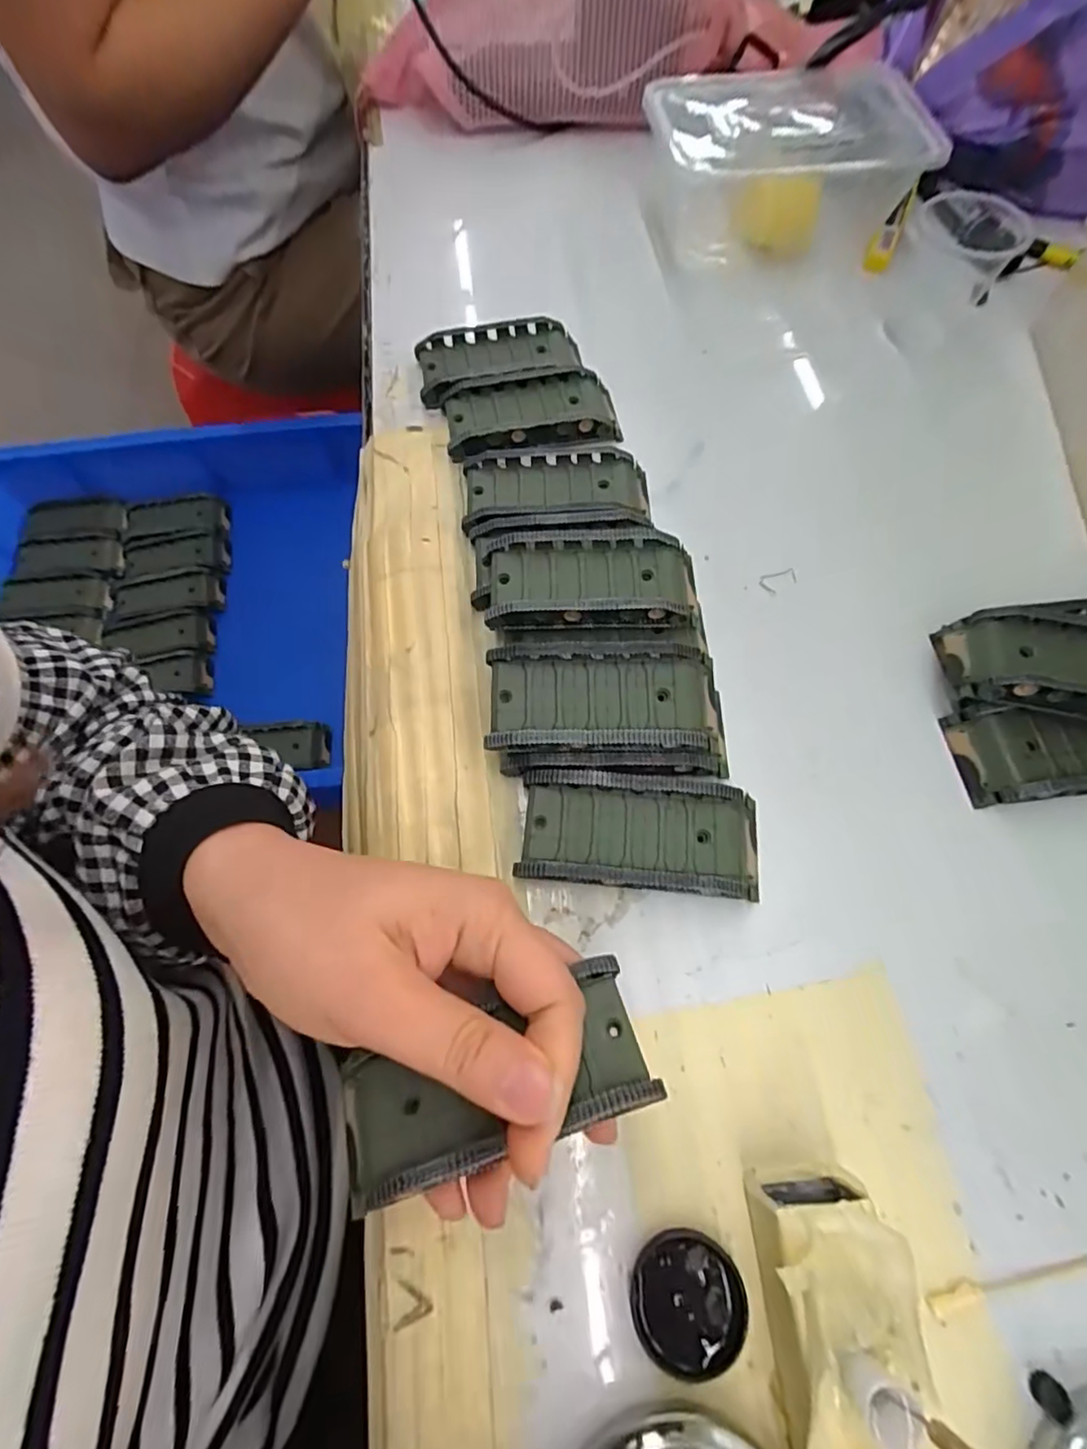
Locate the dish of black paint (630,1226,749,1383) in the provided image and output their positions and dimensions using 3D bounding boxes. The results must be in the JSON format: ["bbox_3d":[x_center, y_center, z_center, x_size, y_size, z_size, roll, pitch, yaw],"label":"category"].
[{"bbox_3d":[0.046,0.185,0.192,0.035,0.005,0.036,0,67,1],"label":"dish of black paint"}]

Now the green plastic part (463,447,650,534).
[{"bbox_3d":[0.007,-0.125,0.316,0.096,0.019,0.048,-2,67,0],"label":"green plastic part"}]

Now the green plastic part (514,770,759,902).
[{"bbox_3d":[0.040,0.045,0.245,0.096,0.019,0.044,4,67,3],"label":"green plastic part"}]

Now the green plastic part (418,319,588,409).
[{"bbox_3d":[-0.025,-0.216,0.357,0.098,0.019,0.047,-9,67,-3],"label":"green plastic part"}]

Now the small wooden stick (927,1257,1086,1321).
[{"bbox_3d":[0.154,0.181,0.194,0.059,0.004,0.007,-12,67,-4],"label":"small wooden stick"}]

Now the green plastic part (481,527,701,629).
[{"bbox_3d":[0.024,-0.066,0.282,0.095,0.027,0.046,0,67,1],"label":"green plastic part"}]

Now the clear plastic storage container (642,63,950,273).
[{"bbox_3d":[0.159,-0.368,0.398,0.172,0.056,0.115,-6,67,-2],"label":"clear plastic storage container"}]

